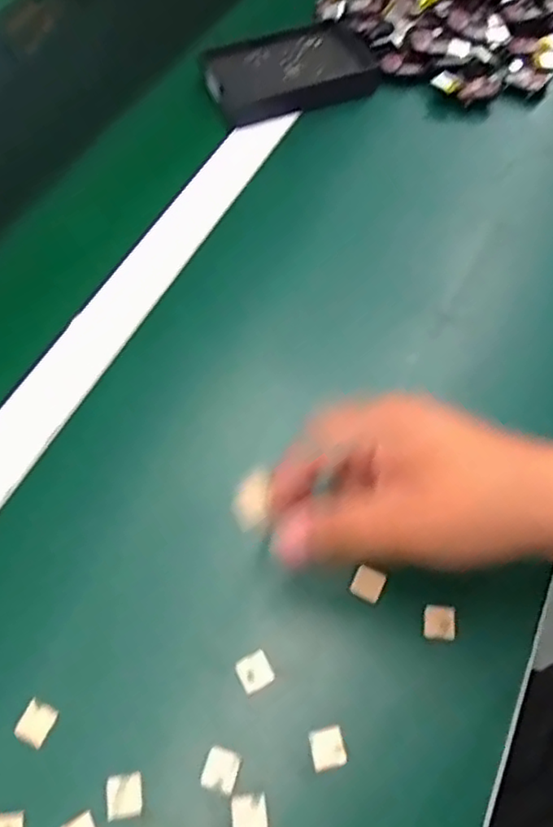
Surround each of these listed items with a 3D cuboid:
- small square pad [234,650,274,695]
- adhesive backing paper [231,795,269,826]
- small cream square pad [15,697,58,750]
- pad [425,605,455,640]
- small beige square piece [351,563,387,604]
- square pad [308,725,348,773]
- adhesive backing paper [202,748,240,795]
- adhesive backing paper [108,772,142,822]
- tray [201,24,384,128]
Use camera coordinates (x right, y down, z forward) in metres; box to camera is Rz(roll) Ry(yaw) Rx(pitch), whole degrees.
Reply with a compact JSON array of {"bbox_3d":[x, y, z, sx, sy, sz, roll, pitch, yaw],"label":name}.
[{"bbox_3d":[-0.011,0.132,0.333,0.017,0.004,0.017,-24,62,-14],"label":"small square pad"},{"bbox_3d":[-0.012,0.186,0.300,0.017,0.004,0.016,-4,59,-3],"label":"adhesive backing paper"},{"bbox_3d":[-0.117,0.151,0.318,0.015,0.004,0.018,18,61,10],"label":"small cream square pad"},{"bbox_3d":[0.087,0.111,0.348,0.015,0.004,0.017,6,59,3],"label":"pad"},{"bbox_3d":[0.050,0.093,0.355,0.016,0.007,0.016,23,62,13],"label":"small beige square piece"},{"bbox_3d":[0.025,0.162,0.315,0.017,0.004,0.017,-13,60,-8],"label":"square pad"},{"bbox_3d":[-0.026,0.169,0.309,0.015,0.004,0.018,13,60,7],"label":"adhesive backing paper"},{"bbox_3d":[-0.071,0.178,0.304,0.015,0.004,0.018,-9,59,-6],"label":"adhesive backing paper"},{"bbox_3d":[0.009,-0.306,0.576,0.143,0.021,0.100,-20,61,-12],"label":"tray"}]

